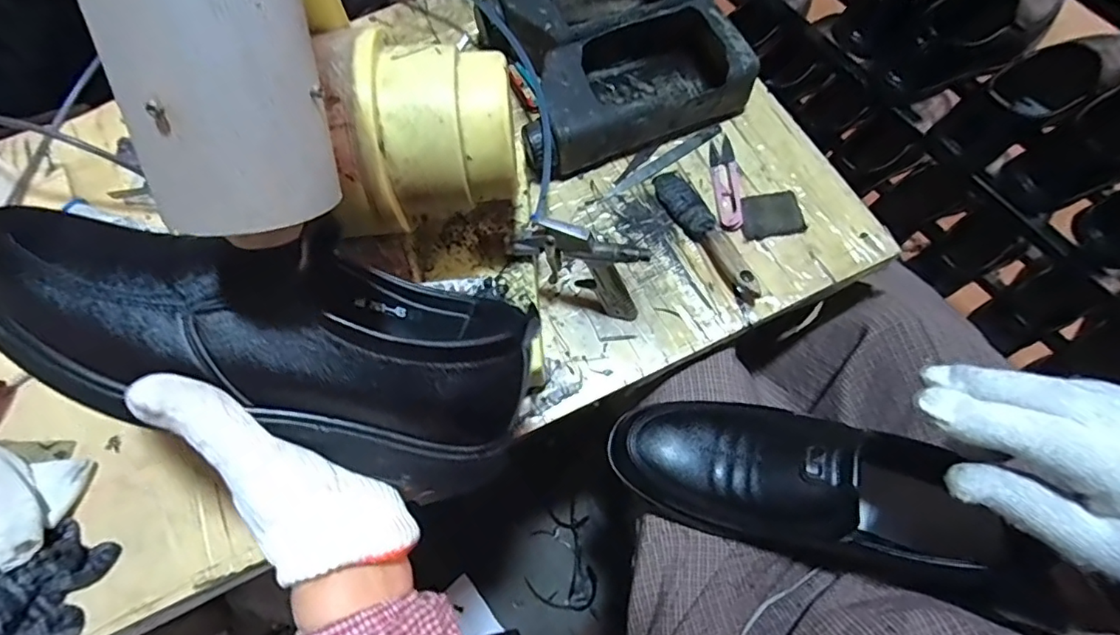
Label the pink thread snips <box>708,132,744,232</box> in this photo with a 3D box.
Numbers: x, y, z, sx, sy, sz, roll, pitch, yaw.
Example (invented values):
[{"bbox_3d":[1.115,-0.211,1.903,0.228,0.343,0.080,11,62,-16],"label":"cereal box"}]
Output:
[{"bbox_3d":[0.158,-0.129,0.523,0.027,0.014,0.102,-3,70,0],"label":"pink thread snips"}]

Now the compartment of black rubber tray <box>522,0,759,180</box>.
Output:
[{"bbox_3d":[0.061,-0.225,0.534,0.217,0.058,0.120,-23,71,-7],"label":"compartment of black rubber tray"}]

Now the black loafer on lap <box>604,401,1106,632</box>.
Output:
[{"bbox_3d":[0.185,0.119,0.385,0.293,0.089,0.099,17,71,6],"label":"black loafer on lap"}]

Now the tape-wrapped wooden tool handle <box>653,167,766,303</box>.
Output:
[{"bbox_3d":[0.132,-0.077,0.496,0.034,0.019,0.147,-26,71,-8],"label":"tape-wrapped wooden tool handle"}]

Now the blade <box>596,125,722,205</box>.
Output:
[{"bbox_3d":[0.098,-0.150,0.541,0.142,0.009,0.014,-33,73,-11],"label":"blade"}]

